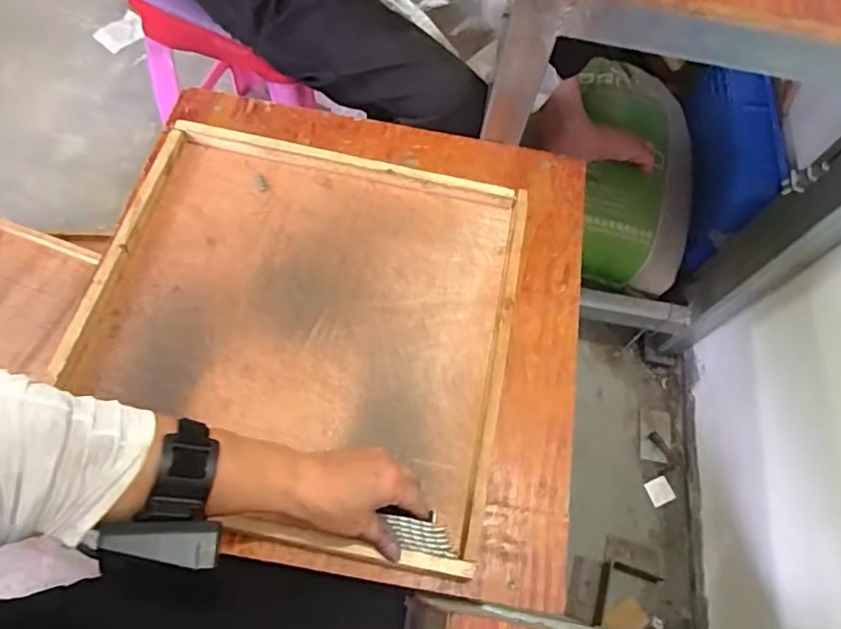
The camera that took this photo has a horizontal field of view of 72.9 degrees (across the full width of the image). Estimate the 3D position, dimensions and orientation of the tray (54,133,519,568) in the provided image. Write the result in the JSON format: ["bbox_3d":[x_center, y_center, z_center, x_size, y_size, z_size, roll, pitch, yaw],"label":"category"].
[{"bbox_3d":[-0.115,0.006,0.558,0.387,0.032,0.392,10,64,1],"label":"tray"}]

